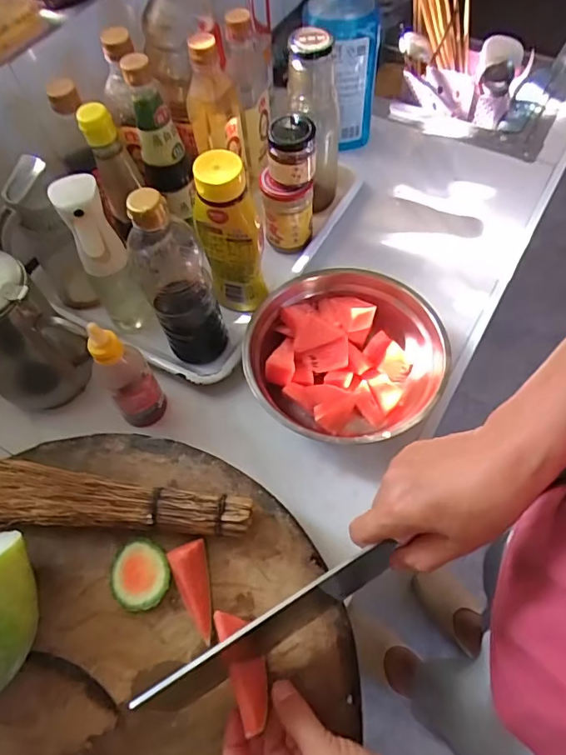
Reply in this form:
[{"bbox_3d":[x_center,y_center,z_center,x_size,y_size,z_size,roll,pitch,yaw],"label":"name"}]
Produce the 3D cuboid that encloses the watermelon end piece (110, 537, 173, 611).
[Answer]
[{"bbox_3d":[-0.129,0.177,0.469,0.057,0.017,0.055,-1,61,2],"label":"watermelon end piece"}]

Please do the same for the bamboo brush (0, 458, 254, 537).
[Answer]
[{"bbox_3d":[-0.194,0.116,0.488,0.328,0.036,0.057,7,61,7],"label":"bamboo brush"}]

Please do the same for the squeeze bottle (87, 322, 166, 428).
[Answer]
[{"bbox_3d":[-0.172,-0.003,0.570,0.052,0.152,0.045,-31,64,-13],"label":"squeeze bottle"}]

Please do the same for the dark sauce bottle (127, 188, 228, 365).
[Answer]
[{"bbox_3d":[-0.123,-0.112,0.590,0.073,0.243,0.086,-21,62,-8],"label":"dark sauce bottle"}]

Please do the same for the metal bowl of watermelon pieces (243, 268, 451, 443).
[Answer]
[{"bbox_3d":[0.075,-0.018,0.621,0.230,0.067,0.214,-1,61,2],"label":"metal bowl of watermelon pieces"}]

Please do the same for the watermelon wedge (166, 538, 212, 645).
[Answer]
[{"bbox_3d":[-0.076,0.183,0.445,0.033,0.031,0.080,-16,75,-6],"label":"watermelon wedge"}]

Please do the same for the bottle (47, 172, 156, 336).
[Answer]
[{"bbox_3d":[-0.206,-0.133,0.615,0.051,0.211,0.059,-36,65,-16],"label":"bottle"}]

